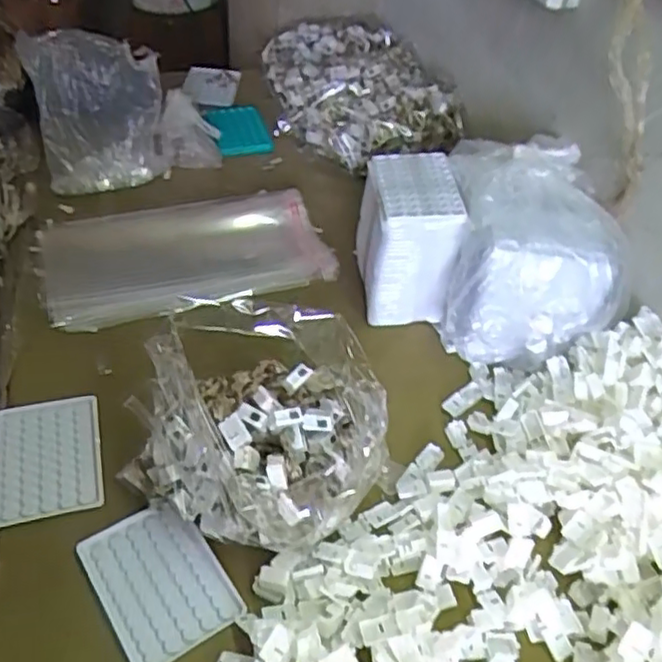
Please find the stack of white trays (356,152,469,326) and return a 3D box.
[{"bbox_3d":[0.084,-0.105,0.766,0.097,0.152,0.124,-1,45,-6],"label":"stack of white trays"}]

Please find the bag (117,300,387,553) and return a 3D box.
[{"bbox_3d":[-0.061,0.084,0.576,0.210,0.137,0.172,14,45,7],"label":"bag"}]

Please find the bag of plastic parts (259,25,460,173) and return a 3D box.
[{"bbox_3d":[0.032,-0.395,1.066,0.240,0.084,0.394,-10,47,-16],"label":"bag of plastic parts"}]

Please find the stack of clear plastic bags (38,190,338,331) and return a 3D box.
[{"bbox_3d":[-0.179,-0.103,0.819,0.341,0.032,0.171,-9,47,-15],"label":"stack of clear plastic bags"}]

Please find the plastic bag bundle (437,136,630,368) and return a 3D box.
[{"bbox_3d":[0.218,-0.090,0.737,0.172,0.182,0.207,6,45,1],"label":"plastic bag bundle"}]

